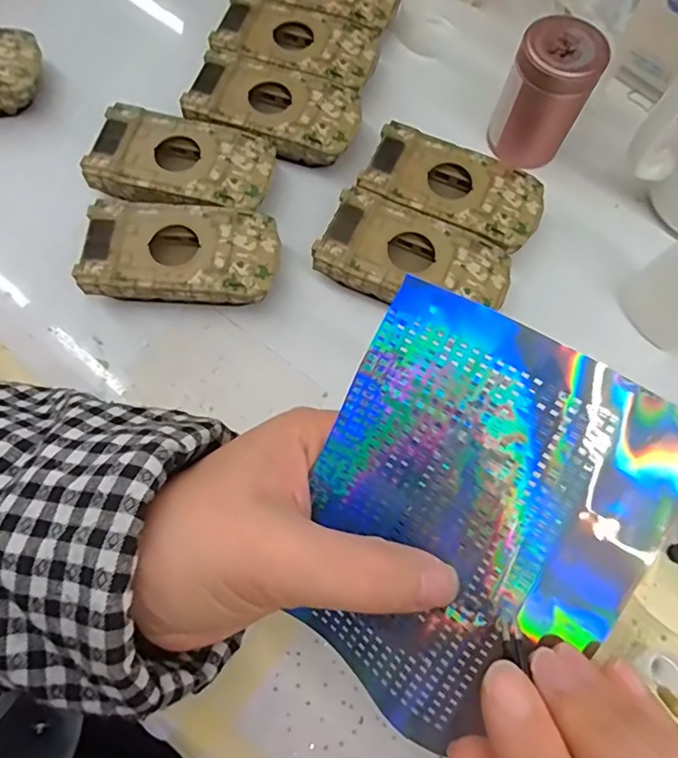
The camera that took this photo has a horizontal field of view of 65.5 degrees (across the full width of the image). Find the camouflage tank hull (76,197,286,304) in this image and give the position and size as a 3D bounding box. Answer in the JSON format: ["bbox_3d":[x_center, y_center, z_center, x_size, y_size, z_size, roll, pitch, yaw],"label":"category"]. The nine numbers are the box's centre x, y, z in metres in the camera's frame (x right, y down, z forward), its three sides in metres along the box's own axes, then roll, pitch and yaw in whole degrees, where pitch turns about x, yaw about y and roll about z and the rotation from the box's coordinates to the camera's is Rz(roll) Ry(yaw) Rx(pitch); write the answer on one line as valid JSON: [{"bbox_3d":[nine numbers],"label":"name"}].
[{"bbox_3d":[-0.080,-0.062,0.276,0.094,0.025,0.050,3,71,-1],"label":"camouflage tank hull"}]

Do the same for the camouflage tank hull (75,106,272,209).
[{"bbox_3d":[-0.085,-0.117,0.294,0.094,0.023,0.054,15,71,3],"label":"camouflage tank hull"}]

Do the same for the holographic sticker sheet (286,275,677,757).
[{"bbox_3d":[0.039,0.044,0.162,0.099,0.013,0.120,29,95,14],"label":"holographic sticker sheet"}]

